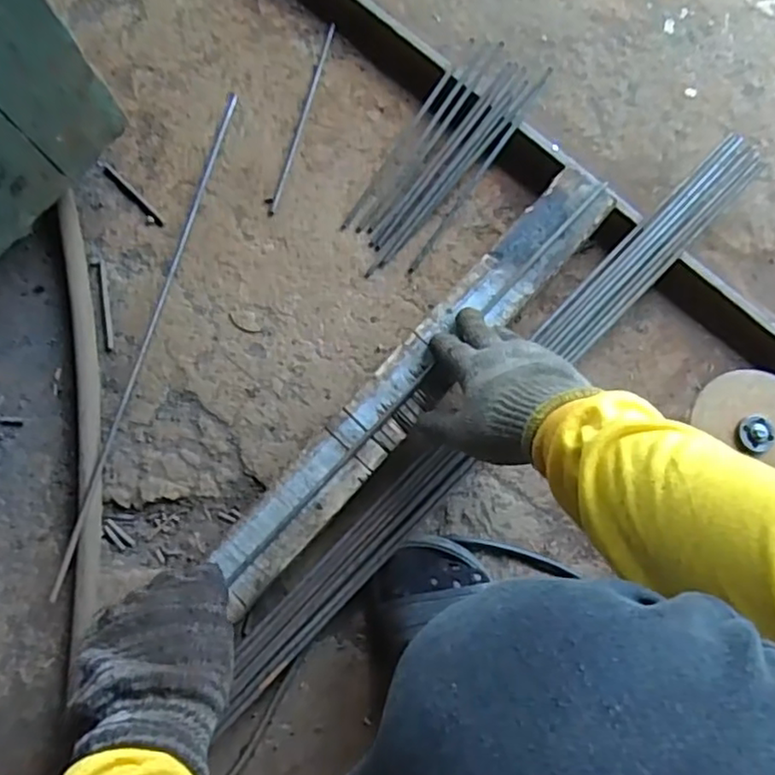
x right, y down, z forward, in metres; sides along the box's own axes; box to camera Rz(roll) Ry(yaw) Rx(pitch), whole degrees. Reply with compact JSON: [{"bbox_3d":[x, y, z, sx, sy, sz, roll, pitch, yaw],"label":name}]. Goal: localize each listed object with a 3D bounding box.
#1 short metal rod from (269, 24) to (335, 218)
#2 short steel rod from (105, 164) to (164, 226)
[{"bbox_3d":[-0.089,-0.279,0.676,0.009,0.010,0.220,15,78,2],"label":"short metal rod"},{"bbox_3d":[-0.257,-0.195,0.658,0.009,0.004,0.092,-44,83,-9],"label":"short steel rod"}]

